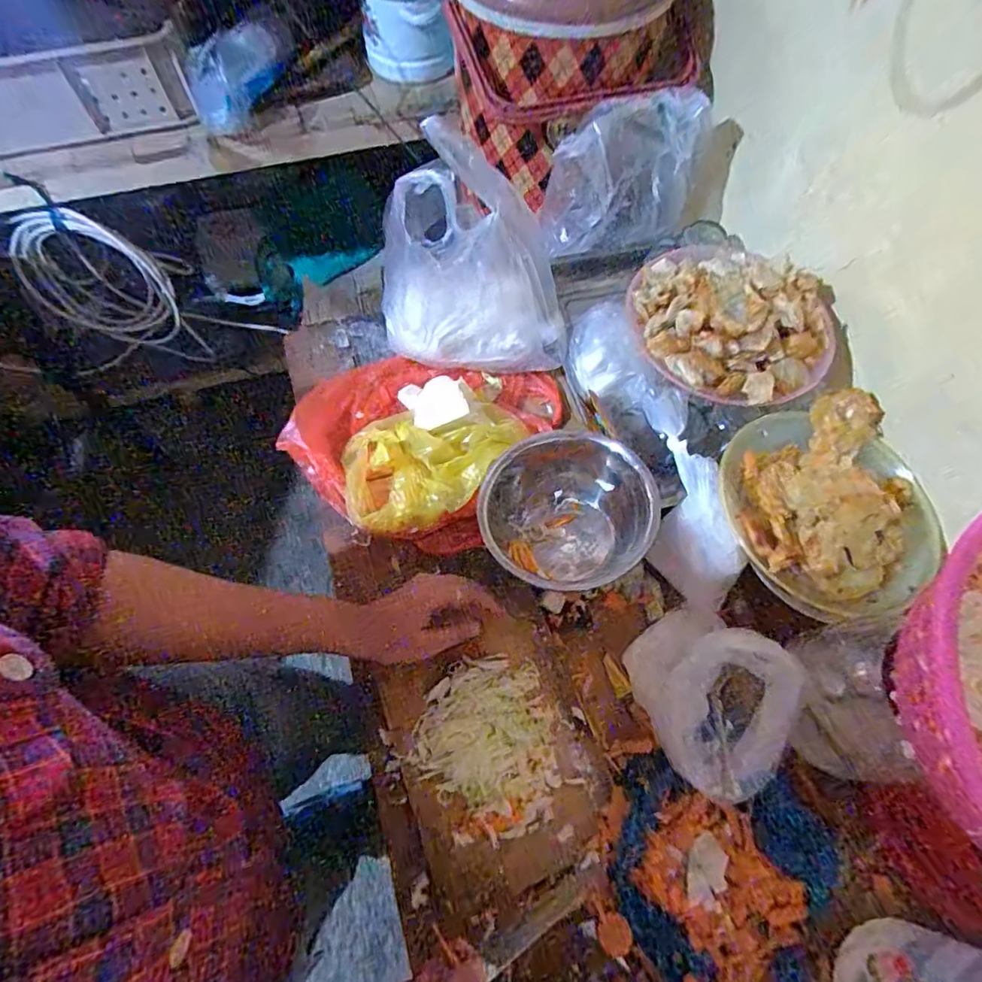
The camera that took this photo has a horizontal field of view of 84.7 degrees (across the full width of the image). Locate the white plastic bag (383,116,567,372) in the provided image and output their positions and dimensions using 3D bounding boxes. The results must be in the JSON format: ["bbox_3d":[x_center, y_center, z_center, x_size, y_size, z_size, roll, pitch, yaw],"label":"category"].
[{"bbox_3d":[-0.017,-0.253,0.584,0.209,0.257,0.096,1,66,-1],"label":"white plastic bag"}]

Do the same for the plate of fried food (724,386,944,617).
[{"bbox_3d":[0.337,0.007,0.528,0.203,0.066,0.218,1,66,-1],"label":"plate of fried food"}]

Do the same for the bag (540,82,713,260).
[{"bbox_3d":[0.172,-0.414,0.722,0.224,0.170,0.070,-23,69,-11],"label":"bag"}]

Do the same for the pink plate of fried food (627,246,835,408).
[{"bbox_3d":[0.251,-0.181,0.557,0.209,0.058,0.185,30,69,11],"label":"pink plate of fried food"}]

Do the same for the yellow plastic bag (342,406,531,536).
[{"bbox_3d":[-0.064,-0.038,0.602,0.200,0.058,0.138,-13,67,-7],"label":"yellow plastic bag"}]

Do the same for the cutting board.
[{"bbox_3d":[0.007,0.247,0.496,0.177,0.020,0.225,-19,68,-10],"label":"cutting board"}]

